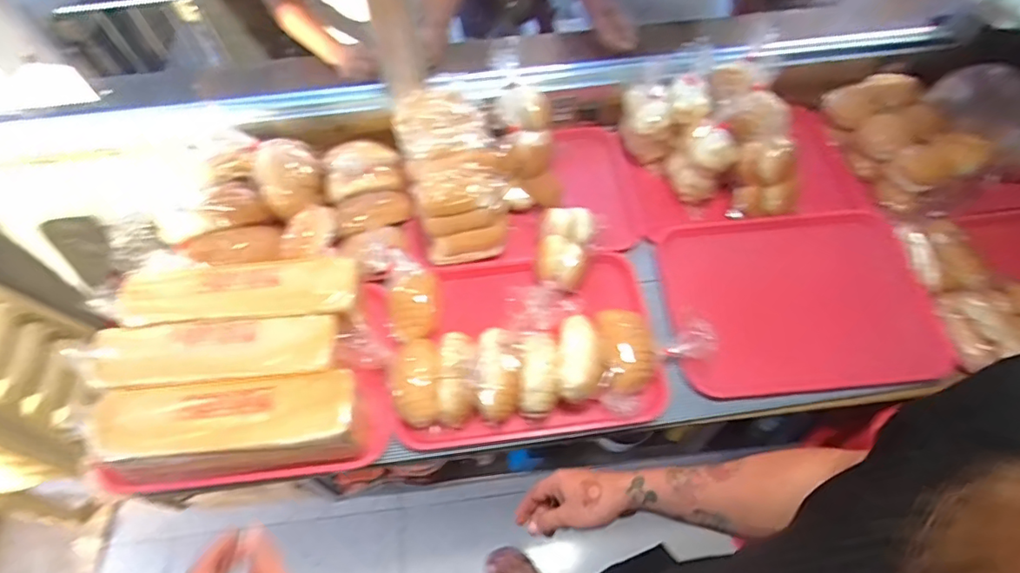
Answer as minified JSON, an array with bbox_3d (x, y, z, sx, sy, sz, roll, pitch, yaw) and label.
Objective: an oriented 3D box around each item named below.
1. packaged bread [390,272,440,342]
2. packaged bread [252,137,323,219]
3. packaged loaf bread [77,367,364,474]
[{"bbox_3d":[-0.151,0.032,0.863,0.075,0.049,0.104,-8,58,-3],"label":"packaged bread"},{"bbox_3d":[-0.395,-0.202,0.976,0.113,0.072,0.137,-28,61,-15],"label":"packaged bread"},{"bbox_3d":[-0.378,0.188,0.743,0.359,0.104,0.100,-6,58,-2],"label":"packaged loaf bread"}]

